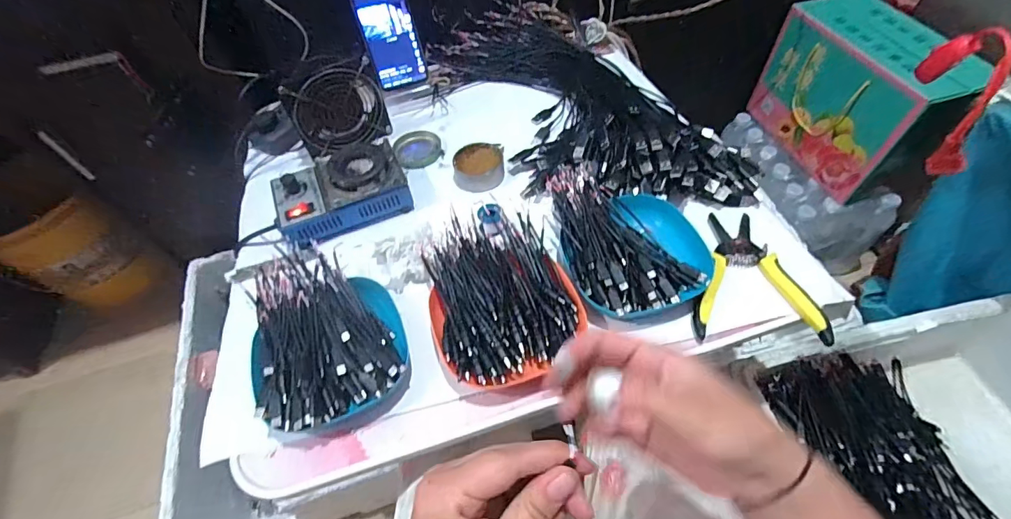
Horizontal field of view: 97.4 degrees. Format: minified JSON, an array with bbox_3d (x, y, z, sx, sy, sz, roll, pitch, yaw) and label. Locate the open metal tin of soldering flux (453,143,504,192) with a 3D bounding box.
[{"bbox_3d":[-0.034,-0.121,0.571,0.063,0.021,0.079,-1,55,3],"label":"open metal tin of soldering flux"}]

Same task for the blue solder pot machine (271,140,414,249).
[{"bbox_3d":[-0.196,-0.082,0.528,0.152,0.048,0.111,-25,57,-12],"label":"blue solder pot machine"}]

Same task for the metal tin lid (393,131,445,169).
[{"bbox_3d":[-0.121,-0.154,0.619,0.064,0.013,0.062,-2,55,3],"label":"metal tin lid"}]

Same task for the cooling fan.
[{"bbox_3d":[-0.221,-0.202,0.586,0.119,0.104,0.046,-24,57,-12],"label":"cooling fan"}]

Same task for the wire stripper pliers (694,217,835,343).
[{"bbox_3d":[0.246,0.012,0.454,0.119,0.024,0.156,3,56,6],"label":"wire stripper pliers"}]

